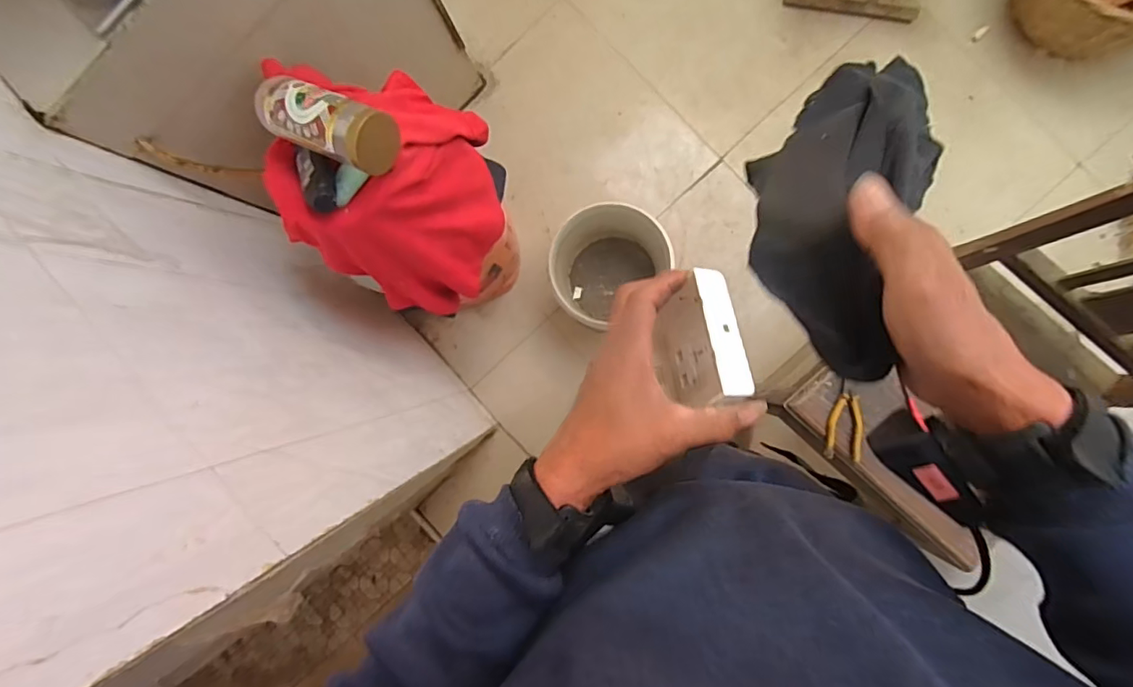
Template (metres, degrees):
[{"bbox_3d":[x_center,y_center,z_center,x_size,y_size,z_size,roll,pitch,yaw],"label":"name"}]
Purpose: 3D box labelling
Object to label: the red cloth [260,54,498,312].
[{"bbox_3d":[-0.293,-0.254,0.903,0.313,0.292,0.372,0,89,6],"label":"red cloth"}]

